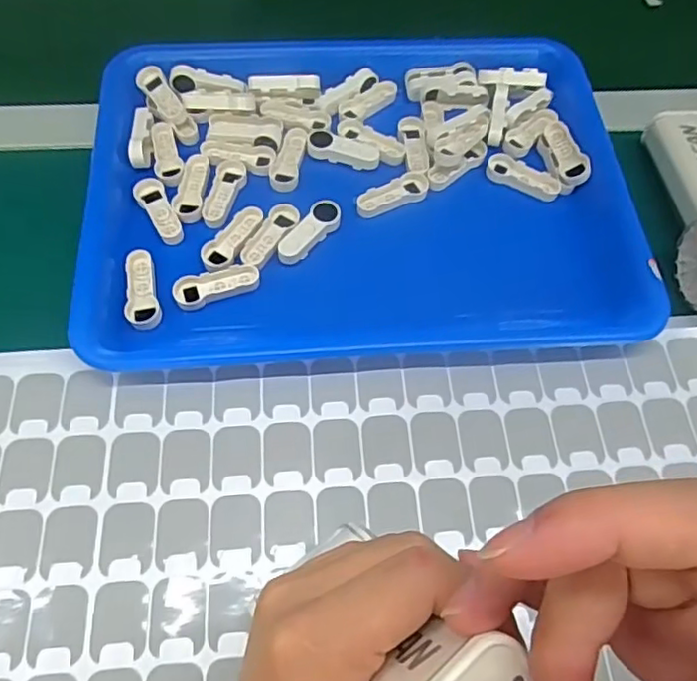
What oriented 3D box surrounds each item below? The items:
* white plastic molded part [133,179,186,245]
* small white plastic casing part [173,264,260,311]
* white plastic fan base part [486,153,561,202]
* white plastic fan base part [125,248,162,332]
[{"bbox_3d":[-0.121,-0.083,0.394,0.018,0.005,0.054,-24,65,-15],"label":"white plastic molded part"},{"bbox_3d":[-0.078,-0.032,0.369,0.051,0.007,0.019,-13,63,-9],"label":"small white plastic casing part"},{"bbox_3d":[0.117,-0.110,0.416,0.050,0.007,0.019,26,64,11],"label":"white plastic fan base part"},{"bbox_3d":[-0.121,-0.031,0.365,0.019,0.005,0.051,-7,62,-6],"label":"white plastic fan base part"}]

